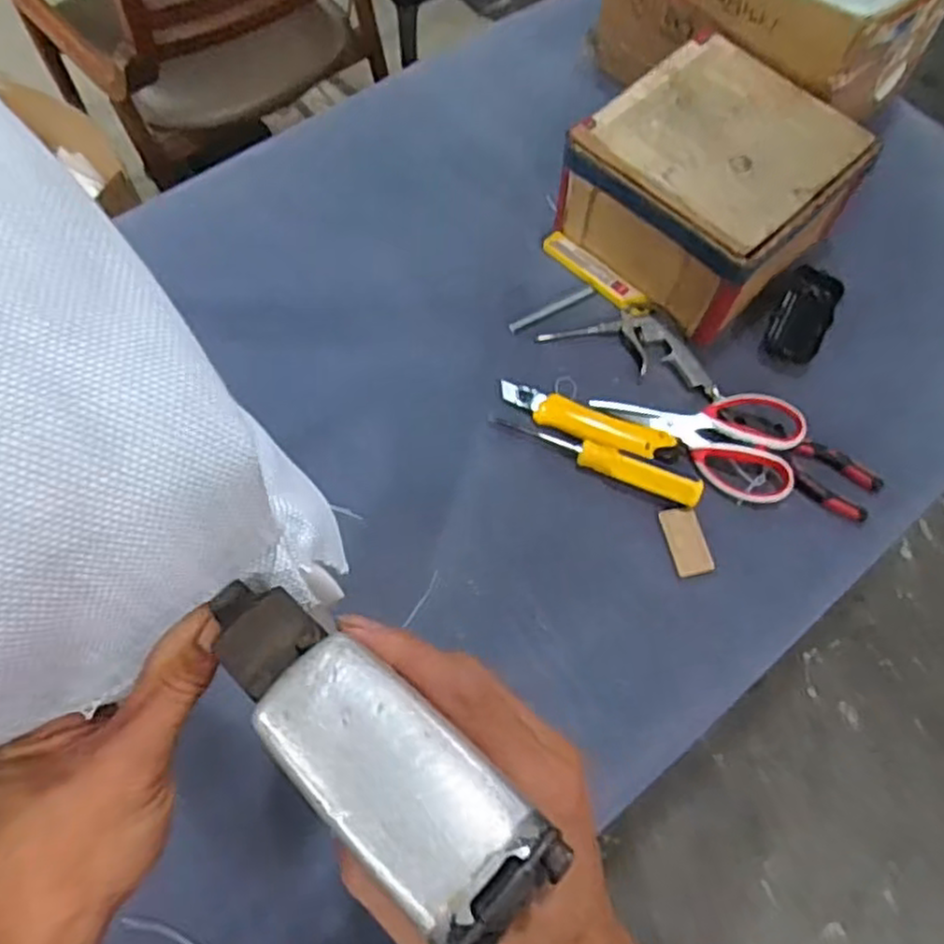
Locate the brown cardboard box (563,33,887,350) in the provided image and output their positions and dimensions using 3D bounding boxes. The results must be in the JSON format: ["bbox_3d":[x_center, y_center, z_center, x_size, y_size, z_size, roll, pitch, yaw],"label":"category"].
[{"bbox_3d":[0.238,-0.287,0.750,0.225,0.125,0.216,-41,73,-18],"label":"brown cardboard box"}]

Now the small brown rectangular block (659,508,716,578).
[{"bbox_3d":[0.193,0.062,0.665,0.033,0.005,0.062,-16,74,2],"label":"small brown rectangular block"}]

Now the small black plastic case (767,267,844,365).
[{"bbox_3d":[0.336,-0.157,0.754,0.051,0.027,0.109,29,67,11],"label":"small black plastic case"}]

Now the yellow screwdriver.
[{"bbox_3d":[0.115,-0.014,0.681,0.197,0.031,0.026,24,67,9],"label":"yellow screwdriver"}]

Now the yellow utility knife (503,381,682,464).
[{"bbox_3d":[0.109,-0.045,0.700,0.171,0.010,0.036,19,66,7],"label":"yellow utility knife"}]

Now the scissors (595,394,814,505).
[{"bbox_3d":[0.210,-0.032,0.686,0.187,0.033,0.091,10,65,3],"label":"scissors"}]

